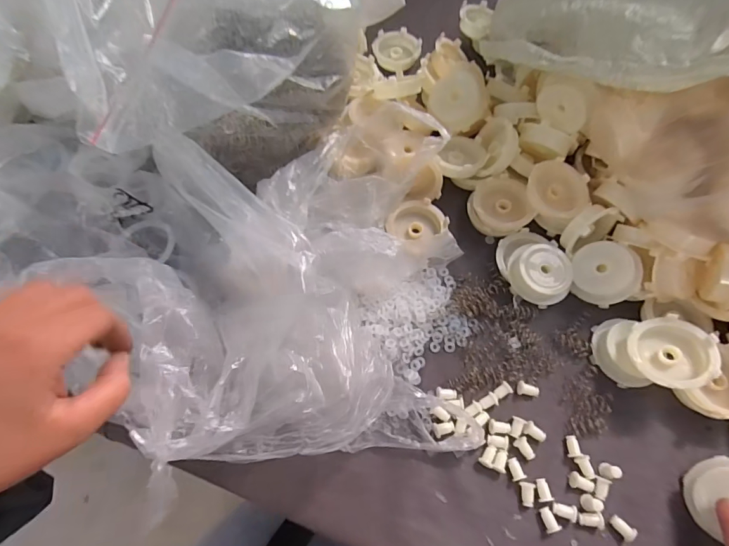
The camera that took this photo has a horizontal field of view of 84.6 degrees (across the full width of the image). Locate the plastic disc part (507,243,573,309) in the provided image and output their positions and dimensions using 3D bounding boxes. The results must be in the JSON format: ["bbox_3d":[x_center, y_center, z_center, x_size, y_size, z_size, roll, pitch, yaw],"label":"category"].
[{"bbox_3d":[0.160,0.002,0.365,0.052,0.021,0.053,-1,68,-1],"label":"plastic disc part"}]

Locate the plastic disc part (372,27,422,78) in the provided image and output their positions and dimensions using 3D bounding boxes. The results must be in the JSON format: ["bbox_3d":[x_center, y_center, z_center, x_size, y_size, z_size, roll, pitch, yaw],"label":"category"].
[{"bbox_3d":[0.039,-0.277,0.501,0.053,0.021,0.058,0,66,0],"label":"plastic disc part"}]

